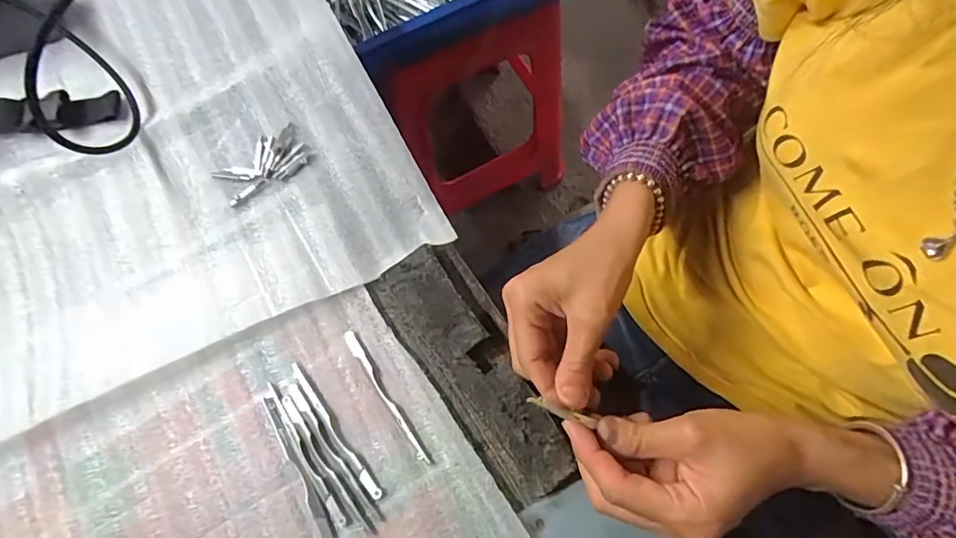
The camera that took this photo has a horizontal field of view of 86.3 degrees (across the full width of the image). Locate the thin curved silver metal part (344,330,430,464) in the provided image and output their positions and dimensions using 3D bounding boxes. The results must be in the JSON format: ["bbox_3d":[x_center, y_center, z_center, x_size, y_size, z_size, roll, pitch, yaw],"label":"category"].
[{"bbox_3d":[-0.062,0.085,0.342,0.008,0.007,0.102,-34,74,-8],"label":"thin curved silver metal part"}]

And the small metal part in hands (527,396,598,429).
[{"bbox_3d":[0.048,0.082,0.295,0.047,0.007,0.007,24,73,-21],"label":"small metal part in hands"}]

